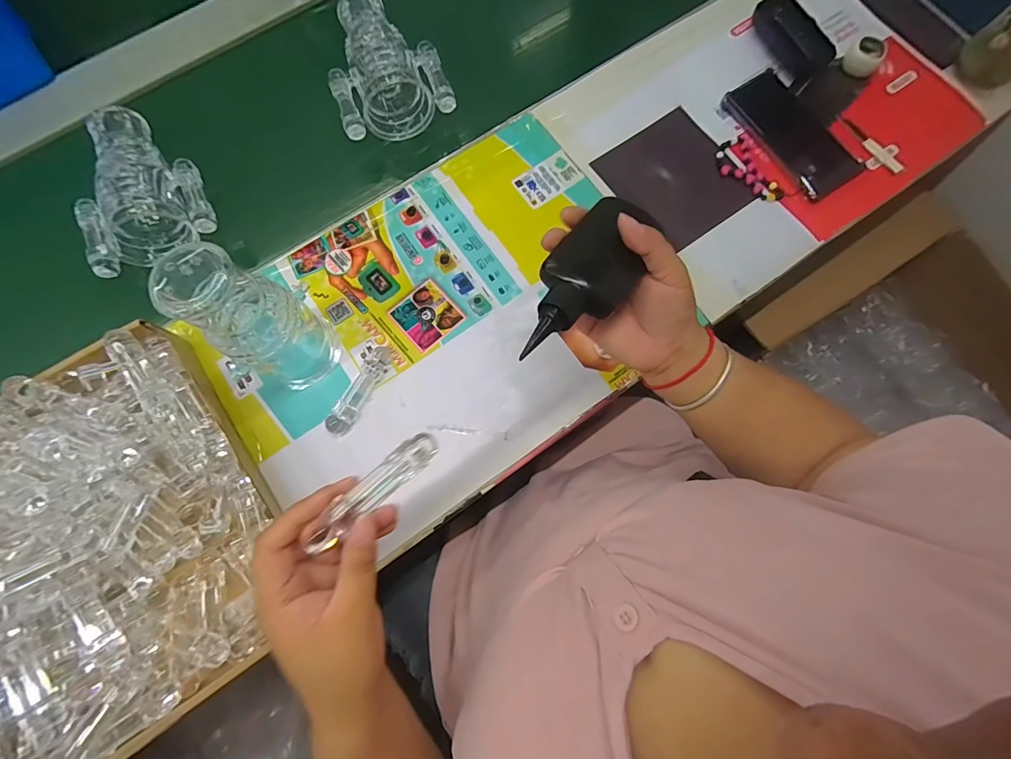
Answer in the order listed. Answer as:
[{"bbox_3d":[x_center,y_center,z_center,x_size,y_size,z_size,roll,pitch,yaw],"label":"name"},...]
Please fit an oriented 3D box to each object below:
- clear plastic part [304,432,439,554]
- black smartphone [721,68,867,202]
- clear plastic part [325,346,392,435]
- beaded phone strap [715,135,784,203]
[{"bbox_3d":[-0.081,0.068,0.271,0.020,0.014,0.093,42,56,10],"label":"clear plastic part"},{"bbox_3d":[0.335,-0.286,0.503,0.075,0.014,0.162,-34,81,-7],"label":"black smartphone"},{"bbox_3d":[-0.145,0.010,0.432,0.021,0.018,0.096,27,78,6],"label":"clear plastic part"},{"bbox_3d":[0.277,-0.239,0.493,0.055,0.008,0.086,-20,78,-5],"label":"beaded phone strap"}]

